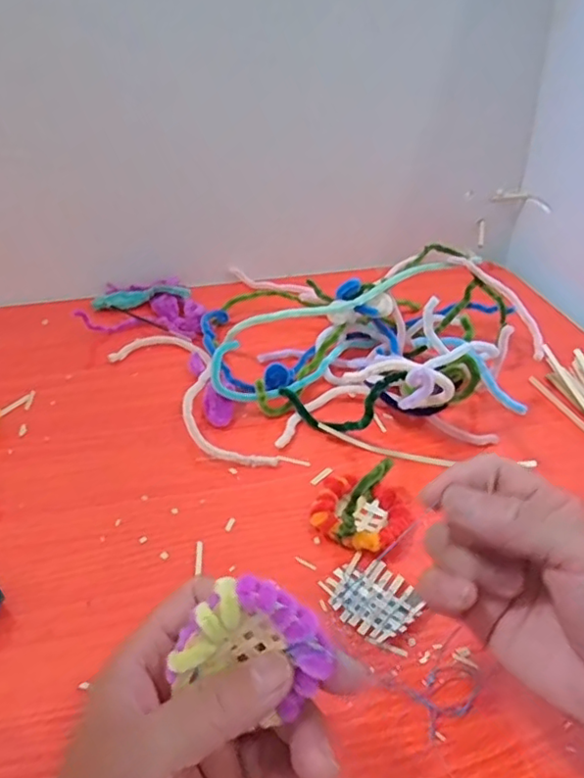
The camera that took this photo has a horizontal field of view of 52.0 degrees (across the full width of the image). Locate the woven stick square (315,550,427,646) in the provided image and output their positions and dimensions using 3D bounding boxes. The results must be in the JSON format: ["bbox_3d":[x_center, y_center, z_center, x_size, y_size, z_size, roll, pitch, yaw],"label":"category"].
[{"bbox_3d":[0.046,0.119,0.344,0.044,0.004,0.052,-25,38,-29],"label":"woven stick square"}]

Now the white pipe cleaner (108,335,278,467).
[{"bbox_3d":[-0.074,-0.001,0.476,0.070,0.023,0.188,-25,47,-30],"label":"white pipe cleaner"}]

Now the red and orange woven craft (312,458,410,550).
[{"bbox_3d":[0.045,0.071,0.378,0.057,0.041,0.052,2,39,-1],"label":"red and orange woven craft"}]

